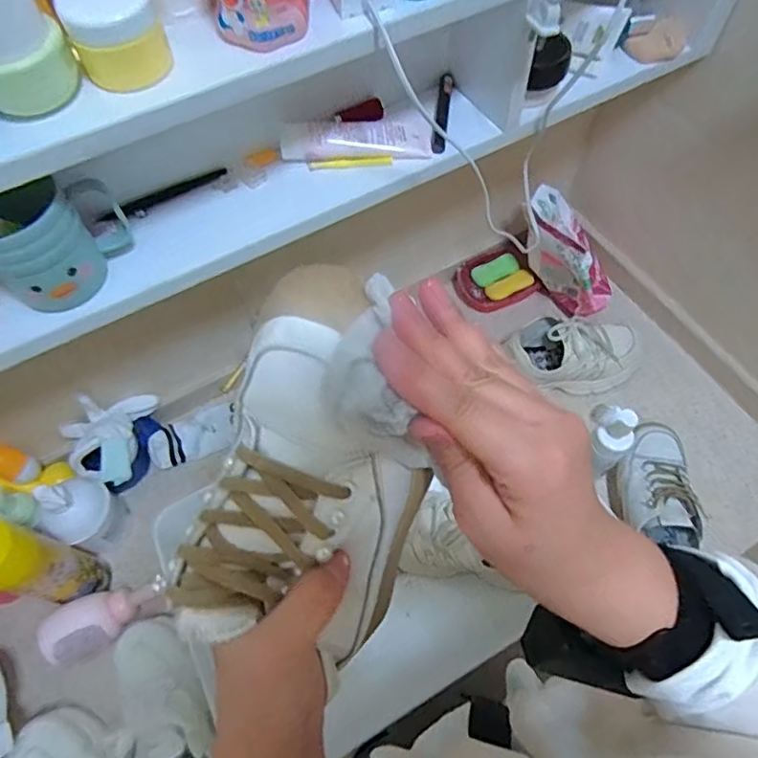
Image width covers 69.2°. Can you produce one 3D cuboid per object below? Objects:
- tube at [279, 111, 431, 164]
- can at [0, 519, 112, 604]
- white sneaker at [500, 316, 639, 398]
[{"bbox_3d":[-0.022,-0.241,0.543,0.146,0.028,0.056,-11,61,-4],"label":"tube"},{"bbox_3d":[-0.389,0.216,0.632,0.063,0.208,0.062,-1,61,2],"label":"can"},{"bbox_3d":[0.289,-0.040,0.815,0.214,0.101,0.114,5,62,5],"label":"white sneaker"}]

